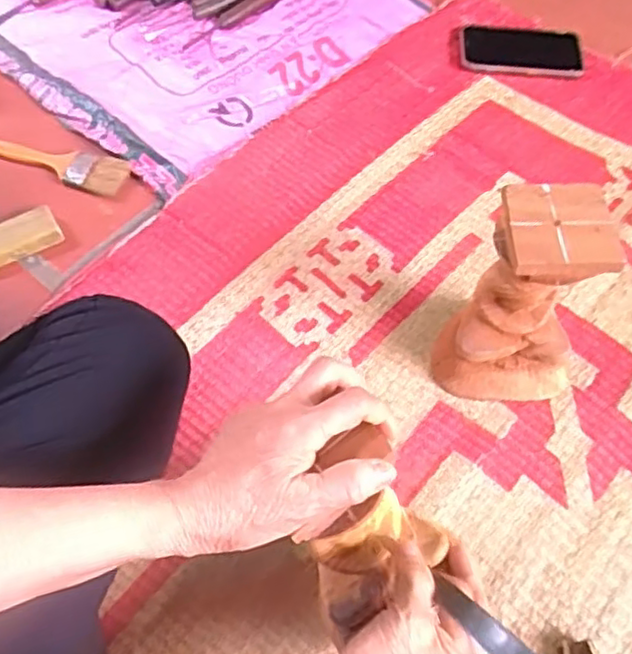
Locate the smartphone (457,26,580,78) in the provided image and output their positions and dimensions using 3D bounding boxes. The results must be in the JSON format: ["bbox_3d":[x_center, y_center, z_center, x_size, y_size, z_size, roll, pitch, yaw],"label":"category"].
[{"bbox_3d":[0.252,-0.339,0.813,0.147,0.011,0.077,5,60,4],"label":"smartphone"}]

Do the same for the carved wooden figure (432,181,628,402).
[{"bbox_3d":[0.171,-0.021,0.552,0.115,0.175,0.112,11,61,7],"label":"carved wooden figure"}]

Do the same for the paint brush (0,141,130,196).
[{"bbox_3d":[-0.295,-0.183,0.737,0.177,0.010,0.041,14,61,9],"label":"paint brush"}]

